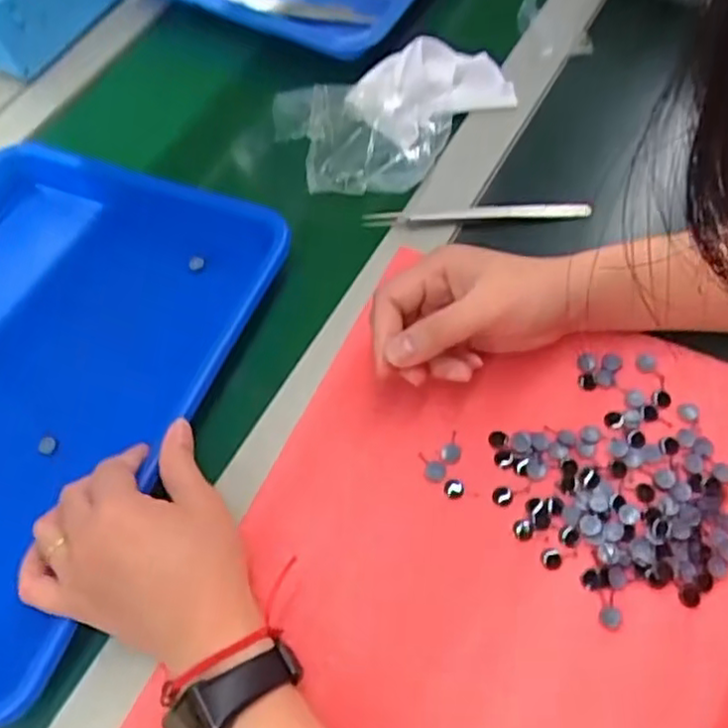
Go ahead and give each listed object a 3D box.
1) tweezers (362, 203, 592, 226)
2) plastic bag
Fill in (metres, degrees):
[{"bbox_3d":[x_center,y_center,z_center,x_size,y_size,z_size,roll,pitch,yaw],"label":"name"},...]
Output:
[{"bbox_3d":[0.076,-0.101,0.464,0.150,0.015,0.010,-4,62,2],"label":"tweezers"},{"bbox_3d":[0.027,-0.189,0.517,0.175,0.024,0.135,-14,63,-3],"label":"plastic bag"}]

